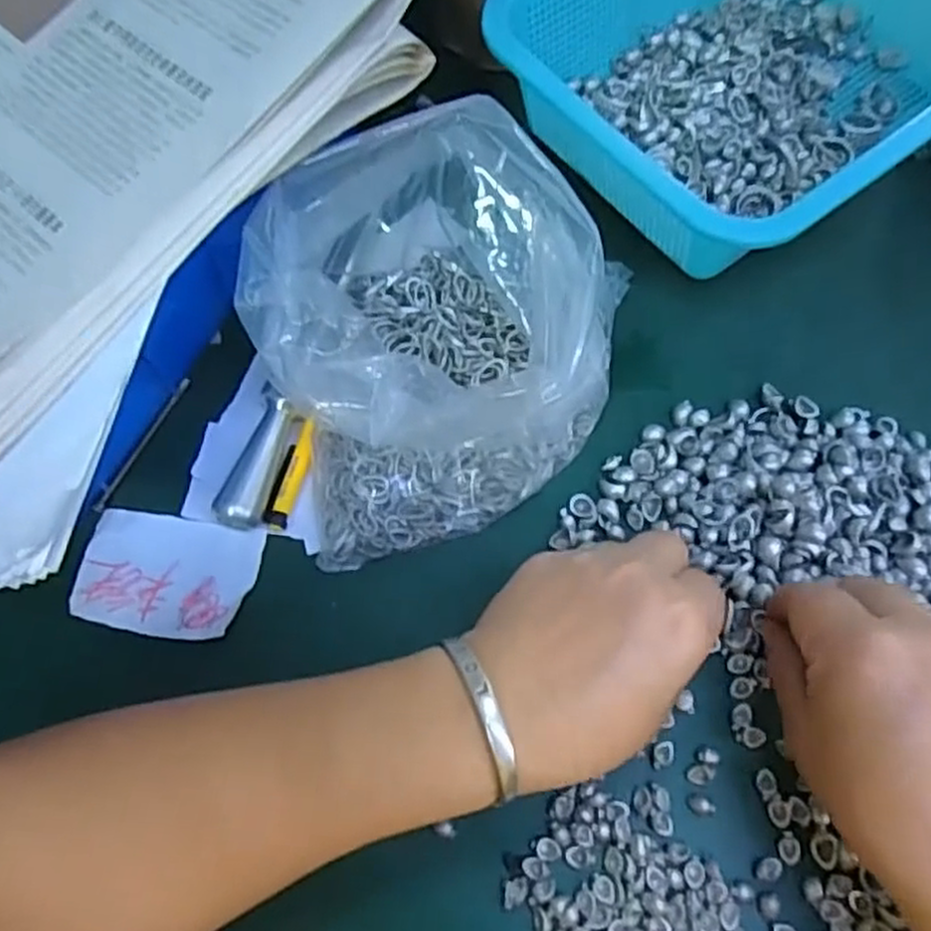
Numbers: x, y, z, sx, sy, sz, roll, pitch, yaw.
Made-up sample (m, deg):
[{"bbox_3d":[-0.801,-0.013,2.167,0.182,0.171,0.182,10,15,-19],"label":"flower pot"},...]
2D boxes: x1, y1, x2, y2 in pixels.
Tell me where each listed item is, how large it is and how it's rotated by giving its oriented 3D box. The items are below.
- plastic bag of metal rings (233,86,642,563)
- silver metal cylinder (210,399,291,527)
[{"bbox_3d":[-0.016,-0.055,0.325,0.156,0.097,0.188,17,69,7],"label":"plastic bag of metal rings"},{"bbox_3d":[-0.095,-0.001,0.349,0.019,0.017,0.062,12,69,5],"label":"silver metal cylinder"}]

